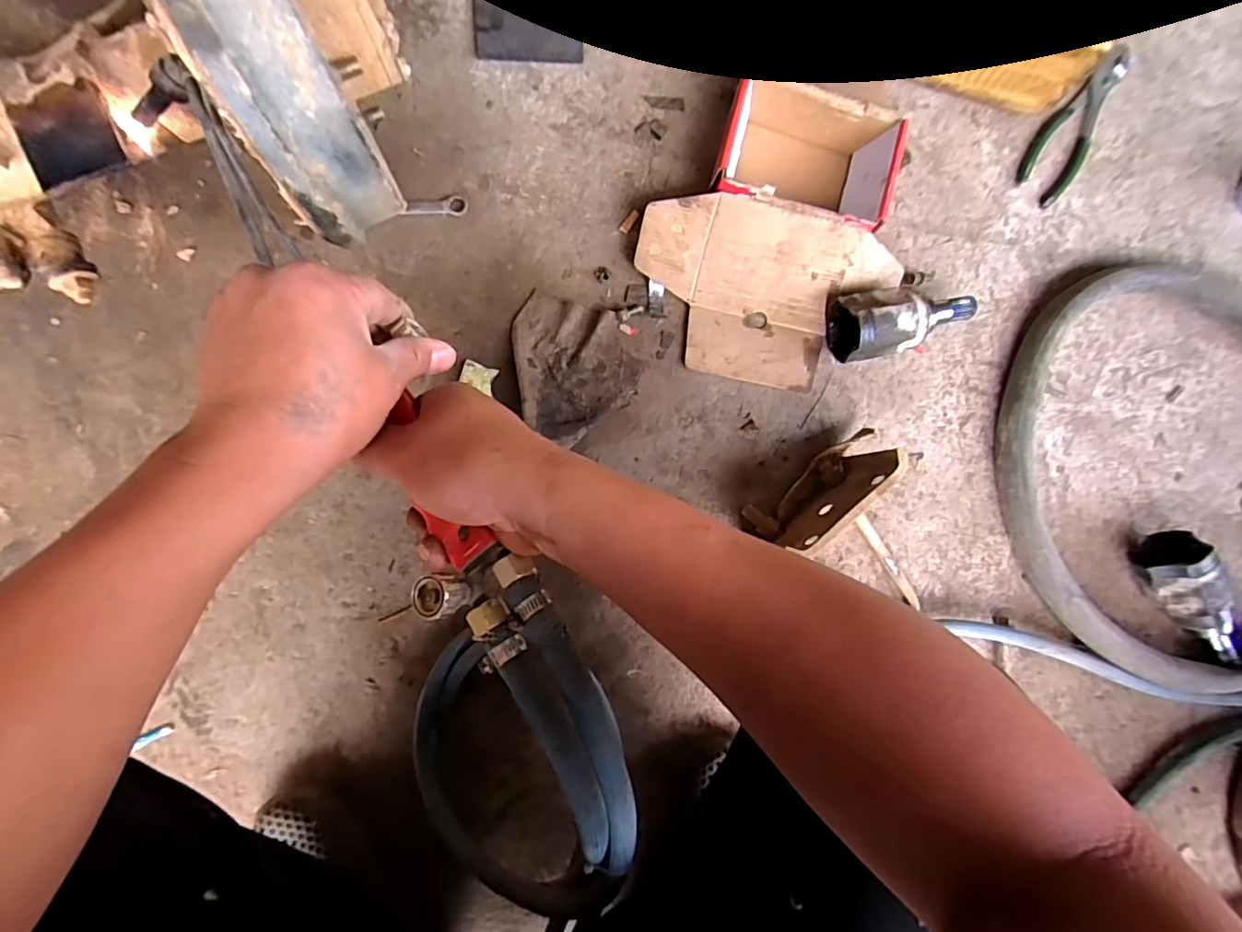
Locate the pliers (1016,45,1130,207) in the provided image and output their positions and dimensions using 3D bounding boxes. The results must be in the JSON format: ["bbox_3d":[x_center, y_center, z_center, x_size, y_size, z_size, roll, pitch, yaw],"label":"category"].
[{"bbox_3d":[0.575,-0.436,0.700,0.068,0.016,0.225,32,85,-5],"label":"pliers"}]

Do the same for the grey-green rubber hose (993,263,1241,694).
[{"bbox_3d":[0.665,0.008,0.655,0.462,0.042,0.472,0,84,-3],"label":"grey-green rubber hose"}]

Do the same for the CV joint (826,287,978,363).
[{"bbox_3d":[0.321,-0.172,0.635,0.162,0.068,0.078,-14,87,-6],"label":"CV joint"}]

